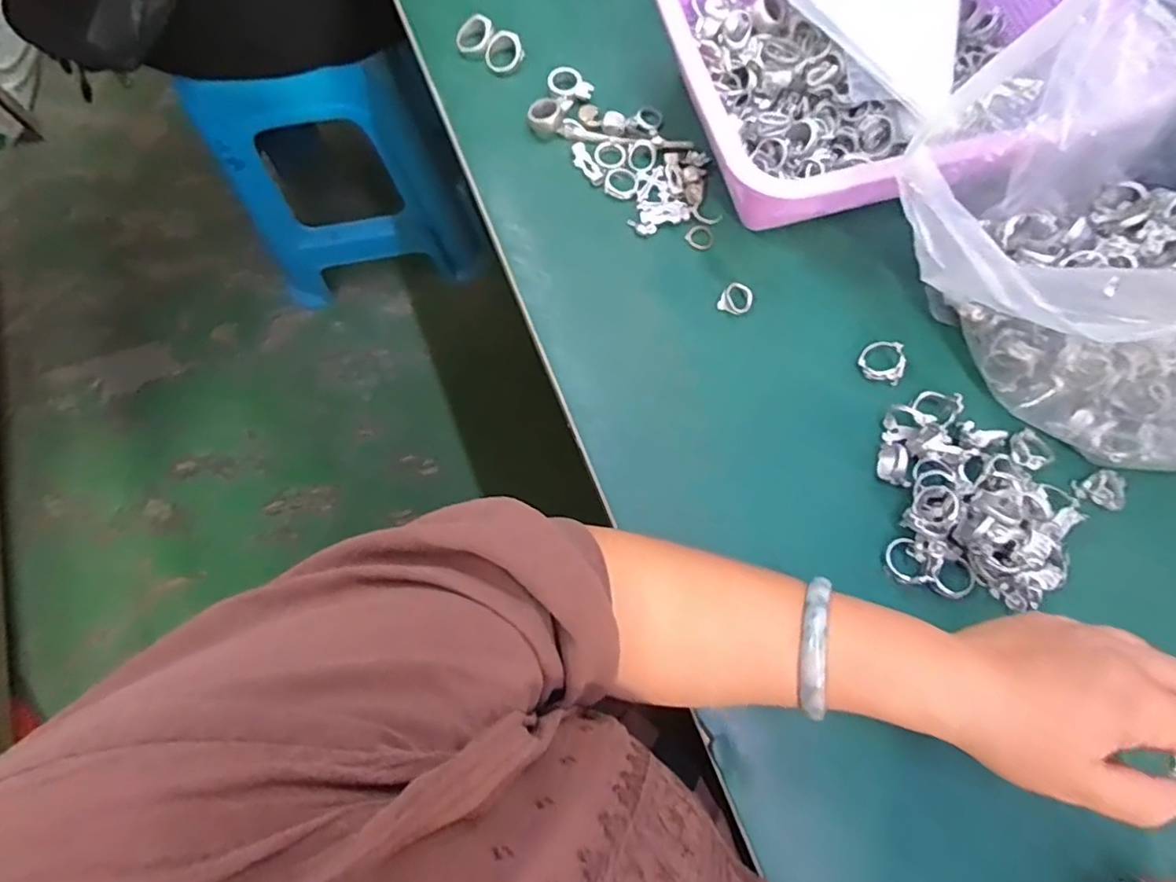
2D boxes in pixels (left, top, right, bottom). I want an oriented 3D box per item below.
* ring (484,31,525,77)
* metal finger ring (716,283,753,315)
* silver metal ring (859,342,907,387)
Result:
[{"bbox_3d":[-0.066,-0.300,0.460,0.030,0.014,0.029,0,75,0],"label":"ring"},{"bbox_3d":[0.103,-0.098,0.409,0.021,0.009,0.021,0,75,0],"label":"metal finger ring"},{"bbox_3d":[0.197,-0.054,0.395,0.028,0.014,0.027,0,75,0],"label":"silver metal ring"}]

